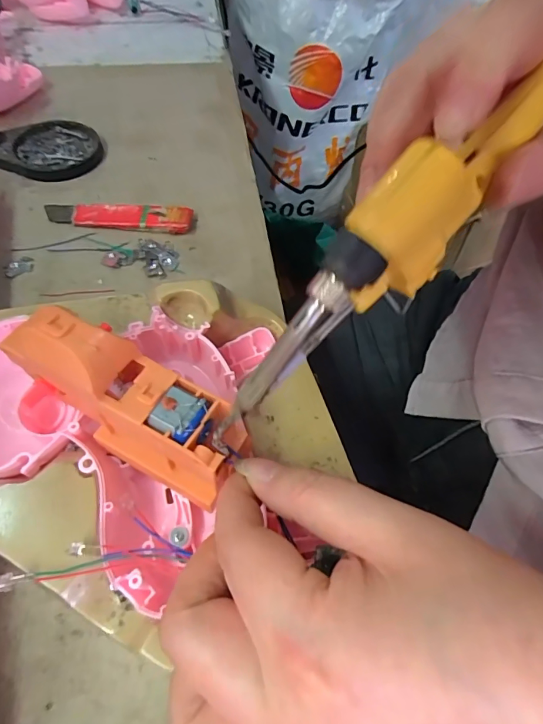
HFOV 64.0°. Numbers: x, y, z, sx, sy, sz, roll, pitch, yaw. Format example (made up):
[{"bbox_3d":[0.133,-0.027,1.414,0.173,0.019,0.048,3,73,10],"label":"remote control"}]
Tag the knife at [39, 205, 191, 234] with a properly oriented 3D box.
[{"bbox_3d":[-0.110,-0.106,0.312,0.106,0.010,0.023,4,57,-2],"label":"knife"}]

